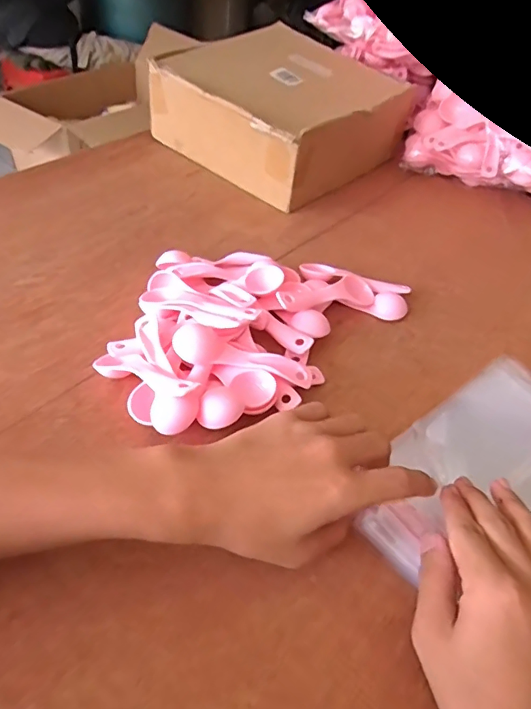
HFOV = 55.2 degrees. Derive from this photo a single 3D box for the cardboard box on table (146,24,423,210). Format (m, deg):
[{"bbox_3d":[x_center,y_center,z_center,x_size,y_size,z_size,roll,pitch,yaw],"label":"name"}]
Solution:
[{"bbox_3d":[0.025,-0.339,0.711,0.274,0.109,0.274,37,53,26],"label":"cardboard box on table"}]

